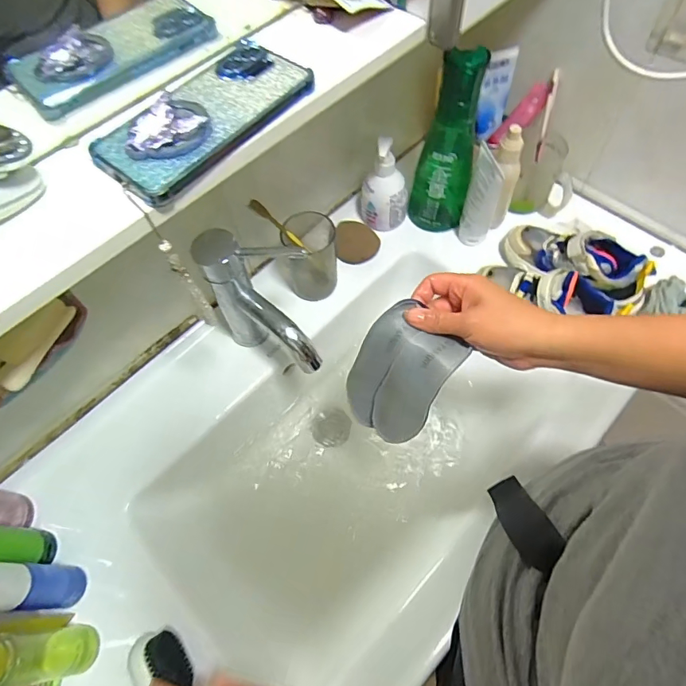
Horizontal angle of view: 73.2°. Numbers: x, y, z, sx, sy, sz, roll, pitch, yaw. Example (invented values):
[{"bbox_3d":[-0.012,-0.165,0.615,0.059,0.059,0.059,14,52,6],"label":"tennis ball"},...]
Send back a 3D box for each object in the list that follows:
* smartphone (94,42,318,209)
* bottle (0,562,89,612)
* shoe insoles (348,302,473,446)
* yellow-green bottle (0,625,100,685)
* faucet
[{"bbox_3d":[-0.100,-0.169,0.343,0.074,0.023,0.162,40,71,21],"label":"smartphone"},{"bbox_3d":[-0.299,0.229,0.435,0.033,0.145,0.038,-1,62,2],"label":"bottle"},{"bbox_3d":[0.055,0.040,0.471,0.093,0.149,0.024,41,39,26],"label":"shoe insoles"},{"bbox_3d":[-0.273,0.276,0.403,0.039,0.156,0.039,-10,62,-3],"label":"yellow-green bottle"},{"bbox_3d":[-0.081,-0.042,0.534,0.157,0.170,0.077,30,67,17],"label":"faucet"}]

